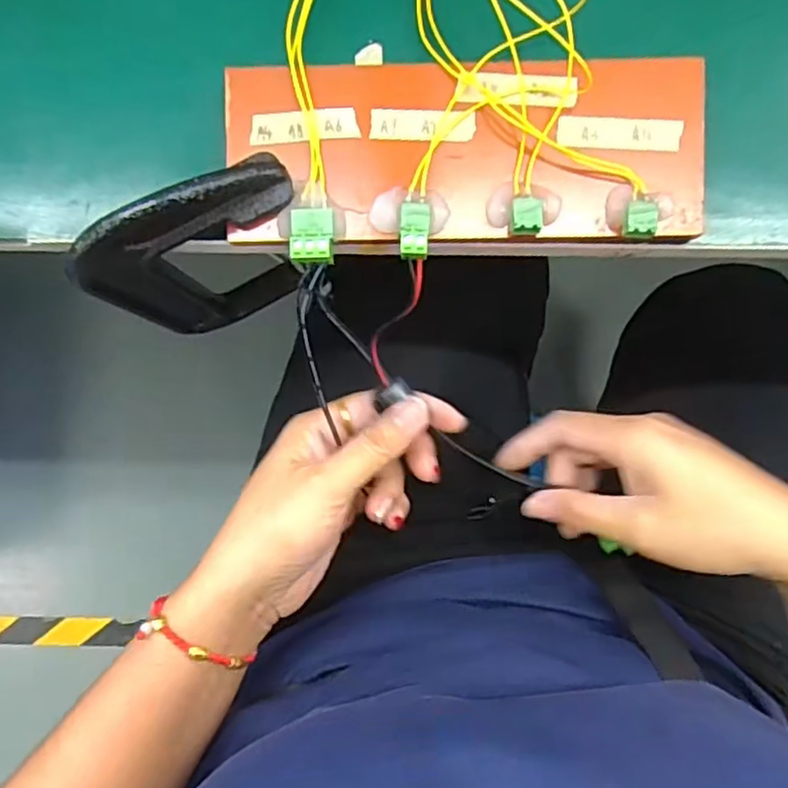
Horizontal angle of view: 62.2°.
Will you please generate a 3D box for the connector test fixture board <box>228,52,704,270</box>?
[{"bbox_3d":[0.029,-0.097,0.266,0.191,0.020,0.080,-1,90,1],"label":"connector test fixture board"}]

